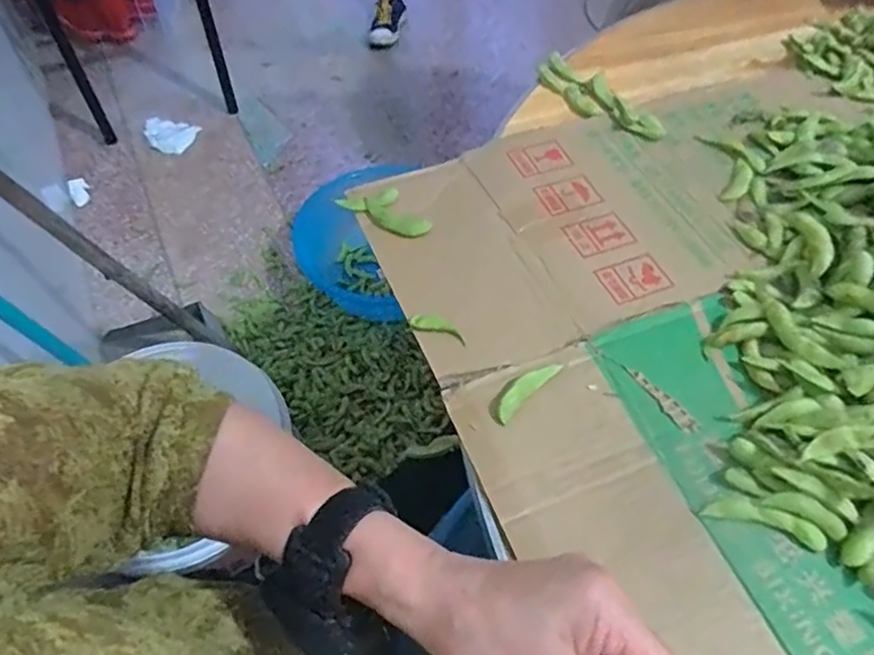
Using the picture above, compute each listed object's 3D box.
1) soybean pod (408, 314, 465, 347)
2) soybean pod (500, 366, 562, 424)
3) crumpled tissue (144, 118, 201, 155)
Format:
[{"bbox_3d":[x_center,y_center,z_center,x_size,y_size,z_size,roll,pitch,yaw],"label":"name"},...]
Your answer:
[{"bbox_3d":[0.001,0.000,0.453,0.043,0.004,0.016,16,56,-4],"label":"soybean pod"},{"bbox_3d":[0.061,0.042,0.421,0.015,0.009,0.059,39,63,23],"label":"soybean pod"},{"bbox_3d":[-0.758,-0.554,1.734,0.120,0.067,0.118,12,56,7],"label":"crumpled tissue"}]

